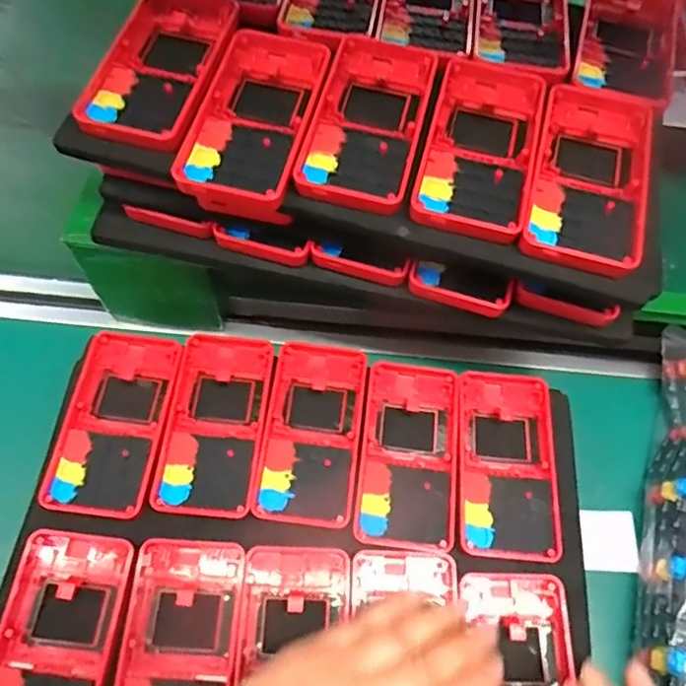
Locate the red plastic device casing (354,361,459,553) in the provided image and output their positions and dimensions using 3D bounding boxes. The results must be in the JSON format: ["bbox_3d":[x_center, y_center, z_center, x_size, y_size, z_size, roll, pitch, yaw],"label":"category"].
[{"bbox_3d":[0.043,0.072,0.387,0.060,0.020,0.122,7,61,0],"label":"red plastic device casing"}]

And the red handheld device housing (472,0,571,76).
[{"bbox_3d":[0.122,-0.227,0.407,0.061,0.017,0.131,10,61,2],"label":"red handheld device housing"}]

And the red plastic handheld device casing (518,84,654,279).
[{"bbox_3d":[0.142,-0.098,0.336,0.062,0.013,0.129,17,61,6],"label":"red plastic handheld device casing"}]

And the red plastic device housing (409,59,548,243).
[{"bbox_3d":[0.081,-0.118,0.342,0.061,0.016,0.129,15,61,5],"label":"red plastic device housing"}]

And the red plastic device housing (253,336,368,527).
[{"bbox_3d":[-0.019,0.055,0.388,0.060,0.015,0.124,8,61,1],"label":"red plastic device housing"}]

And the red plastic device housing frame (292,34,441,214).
[{"bbox_3d":[0.017,-0.134,0.348,0.061,0.015,0.132,14,61,4],"label":"red plastic device housing frame"}]

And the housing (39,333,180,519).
[{"bbox_3d":[-0.147,0.047,0.381,0.064,0.012,0.126,6,61,0],"label":"housing"}]

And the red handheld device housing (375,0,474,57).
[{"bbox_3d":[0.059,-0.235,0.406,0.061,0.016,0.127,9,61,1],"label":"red handheld device housing"}]

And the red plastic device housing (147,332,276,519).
[{"bbox_3d":[-0.082,0.050,0.385,0.060,0.012,0.122,6,61,0],"label":"red plastic device housing"}]

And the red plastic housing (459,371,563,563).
[{"bbox_3d":[0.107,0.078,0.385,0.061,0.016,0.121,6,61,0],"label":"red plastic housing"}]

